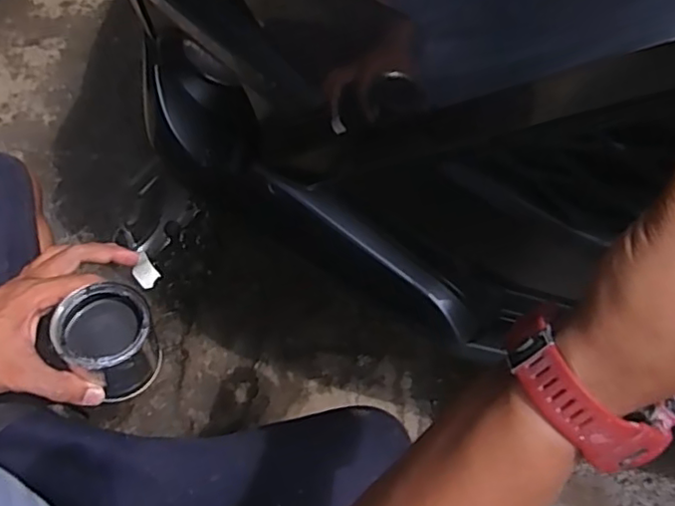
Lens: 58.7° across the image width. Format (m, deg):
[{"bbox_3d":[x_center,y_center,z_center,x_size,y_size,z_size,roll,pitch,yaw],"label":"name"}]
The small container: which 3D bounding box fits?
[{"bbox_3d":[-0.184,0.072,0.490,0.074,0.073,0.069,0,61,1],"label":"small container"}]

